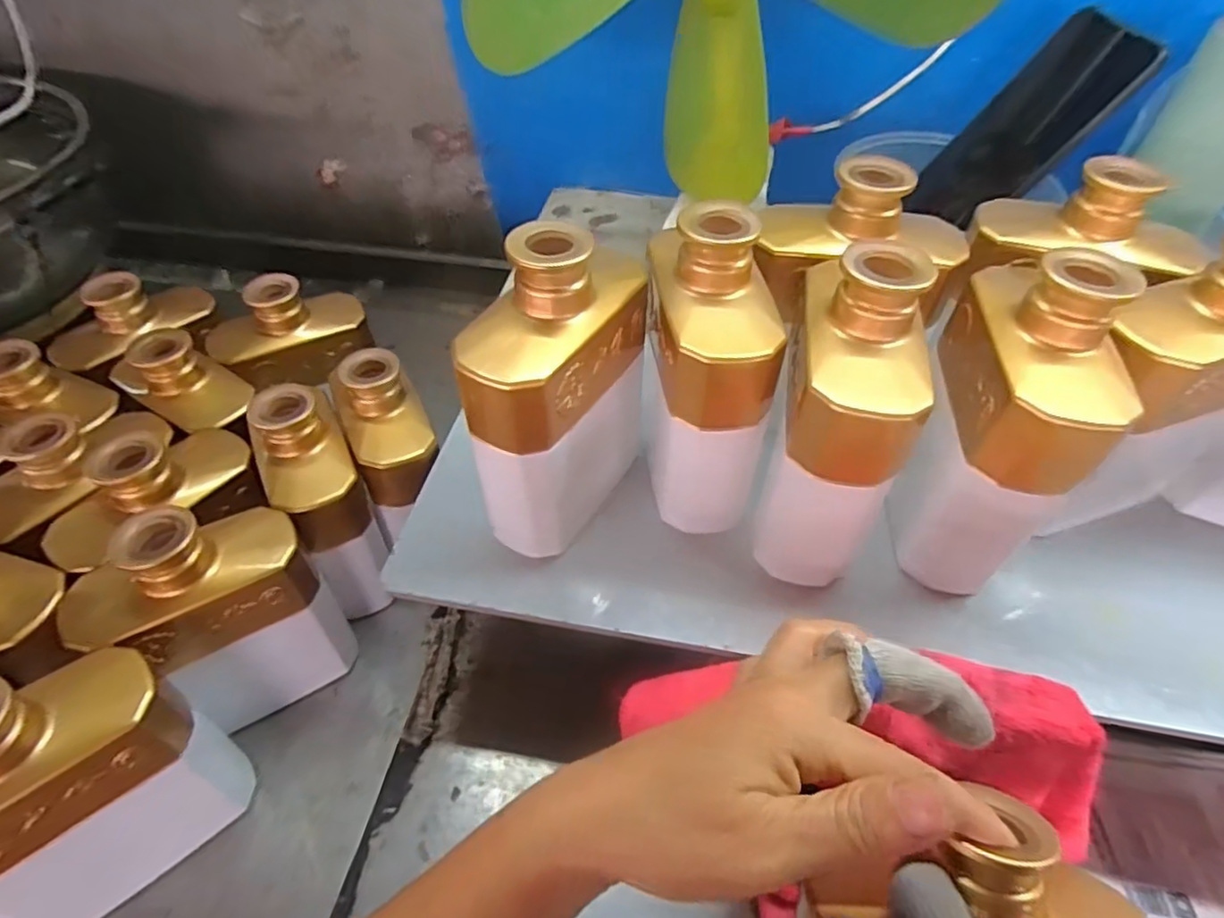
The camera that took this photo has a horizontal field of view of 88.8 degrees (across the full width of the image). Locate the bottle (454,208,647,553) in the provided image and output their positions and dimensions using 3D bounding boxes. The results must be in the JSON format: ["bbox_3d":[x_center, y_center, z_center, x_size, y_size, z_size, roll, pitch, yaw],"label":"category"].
[{"bbox_3d":[-0.027,-0.028,0.323,0.053,0.164,0.115,27,56,19],"label":"bottle"}]

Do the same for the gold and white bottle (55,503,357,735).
[{"bbox_3d":[-0.227,0.098,0.372,0.112,0.160,0.062,-27,57,-20],"label":"gold and white bottle"}]

